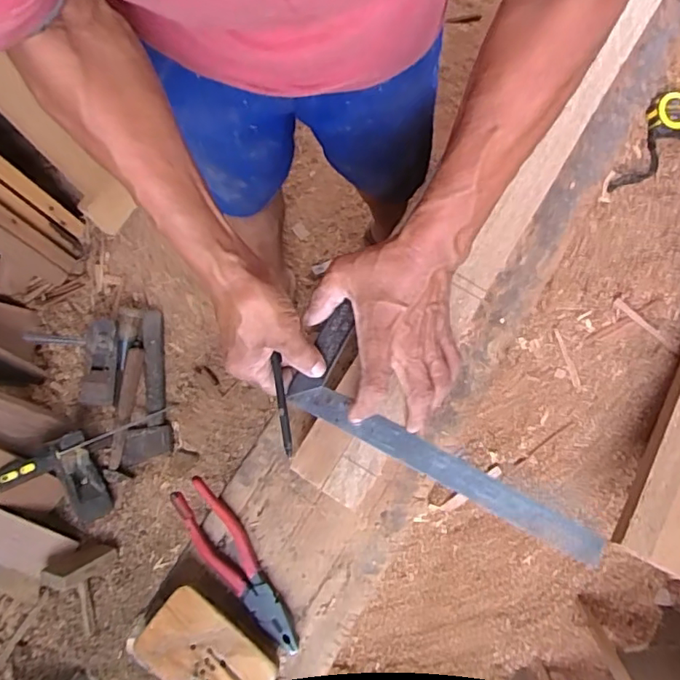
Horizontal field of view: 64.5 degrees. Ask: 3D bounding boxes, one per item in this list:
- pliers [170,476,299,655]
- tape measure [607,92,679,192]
[{"bbox_3d":[-0.105,0.230,0.546,0.046,0.015,0.190,-33,77,-7],"label":"pliers"},{"bbox_3d":[0.468,-0.293,0.809,0.083,0.035,0.211,42,80,11],"label":"tape measure"}]

